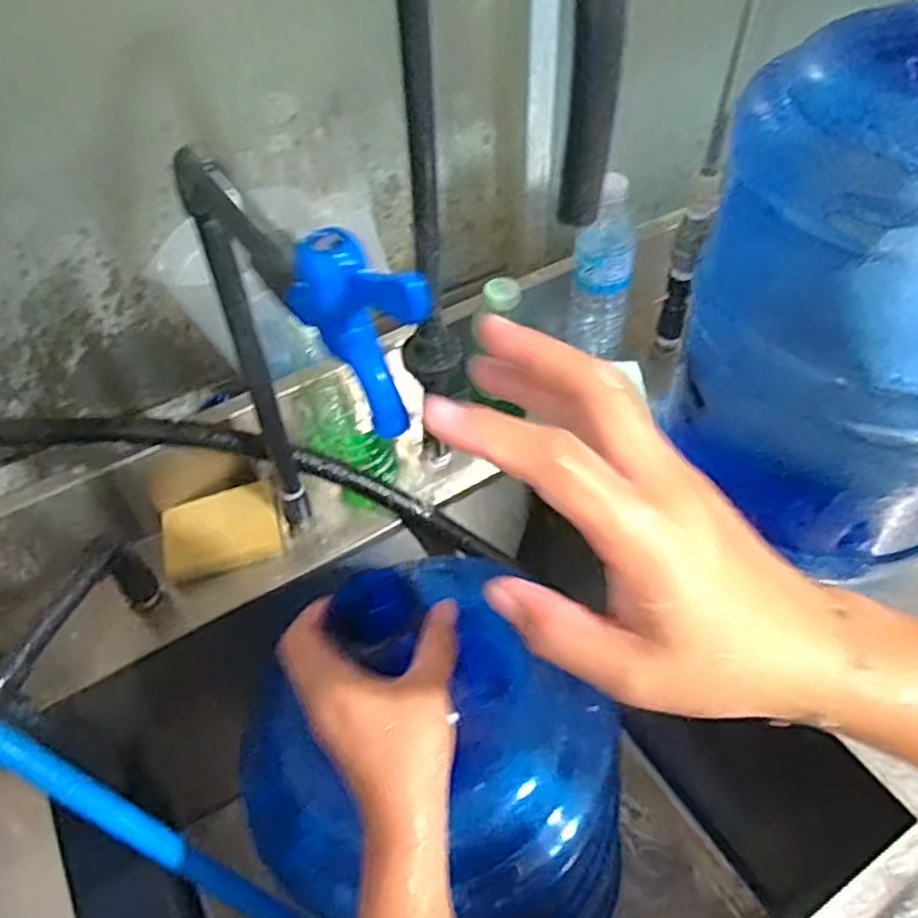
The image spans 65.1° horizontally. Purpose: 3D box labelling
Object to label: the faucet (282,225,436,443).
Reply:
[{"bbox_3d":[-0.039,-0.051,0.299,0.055,0.075,0.026,29,56,26],"label":"faucet"}]

